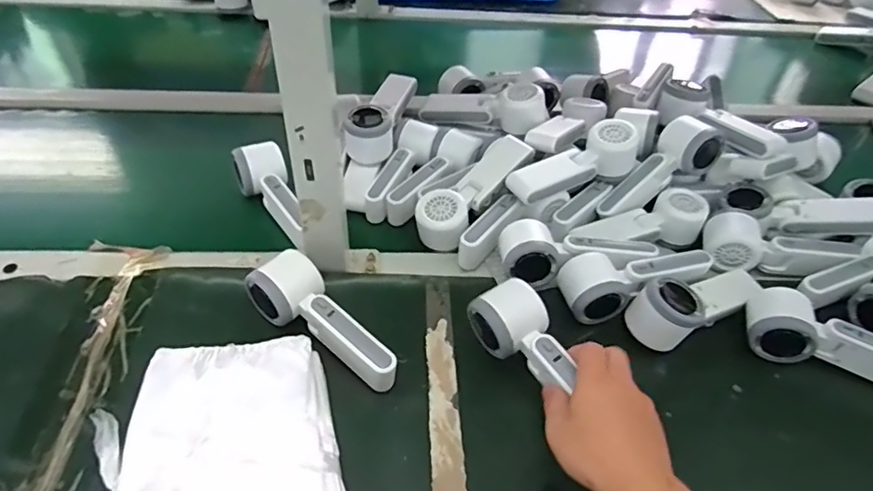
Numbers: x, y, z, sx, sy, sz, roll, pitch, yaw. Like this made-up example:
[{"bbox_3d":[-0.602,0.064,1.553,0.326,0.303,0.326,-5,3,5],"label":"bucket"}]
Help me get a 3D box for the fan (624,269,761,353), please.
[{"bbox_3d":[0.269,0.054,0.573,0.154,0.057,0.063,-23,51,-25],"label":"fan"}]

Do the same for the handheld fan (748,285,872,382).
[{"bbox_3d":[0.391,0.090,0.544,0.160,0.049,0.064,14,46,9],"label":"handheld fan"}]

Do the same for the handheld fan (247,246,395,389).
[{"bbox_3d":[-0.104,0.074,0.514,0.158,0.058,0.056,35,52,27],"label":"handheld fan"}]

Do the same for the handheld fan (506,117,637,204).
[{"bbox_3d":[0.159,-0.091,0.647,0.164,0.054,0.057,-23,61,-14],"label":"handheld fan"}]

